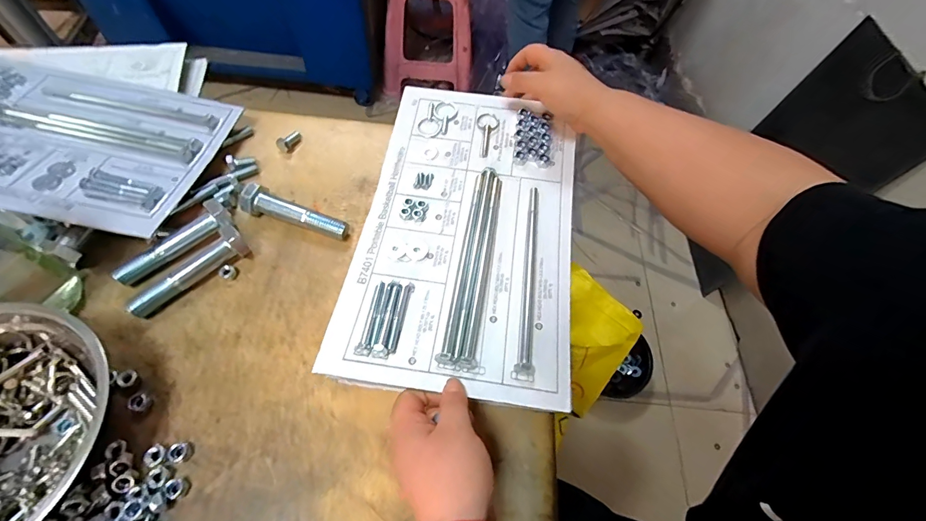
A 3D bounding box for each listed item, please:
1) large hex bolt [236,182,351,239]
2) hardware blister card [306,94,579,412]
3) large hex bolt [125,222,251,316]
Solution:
[{"bbox_3d":[-0.196,-0.054,0.470,0.120,0.032,0.036,22,61,8],"label":"large hex bolt"},{"bbox_3d":[0.007,-0.046,0.442,0.227,0.023,0.375,10,61,1],"label":"hardware blister card"},{"bbox_3d":[-0.290,0.011,0.427,0.029,0.026,0.122,40,65,17],"label":"large hex bolt"}]

